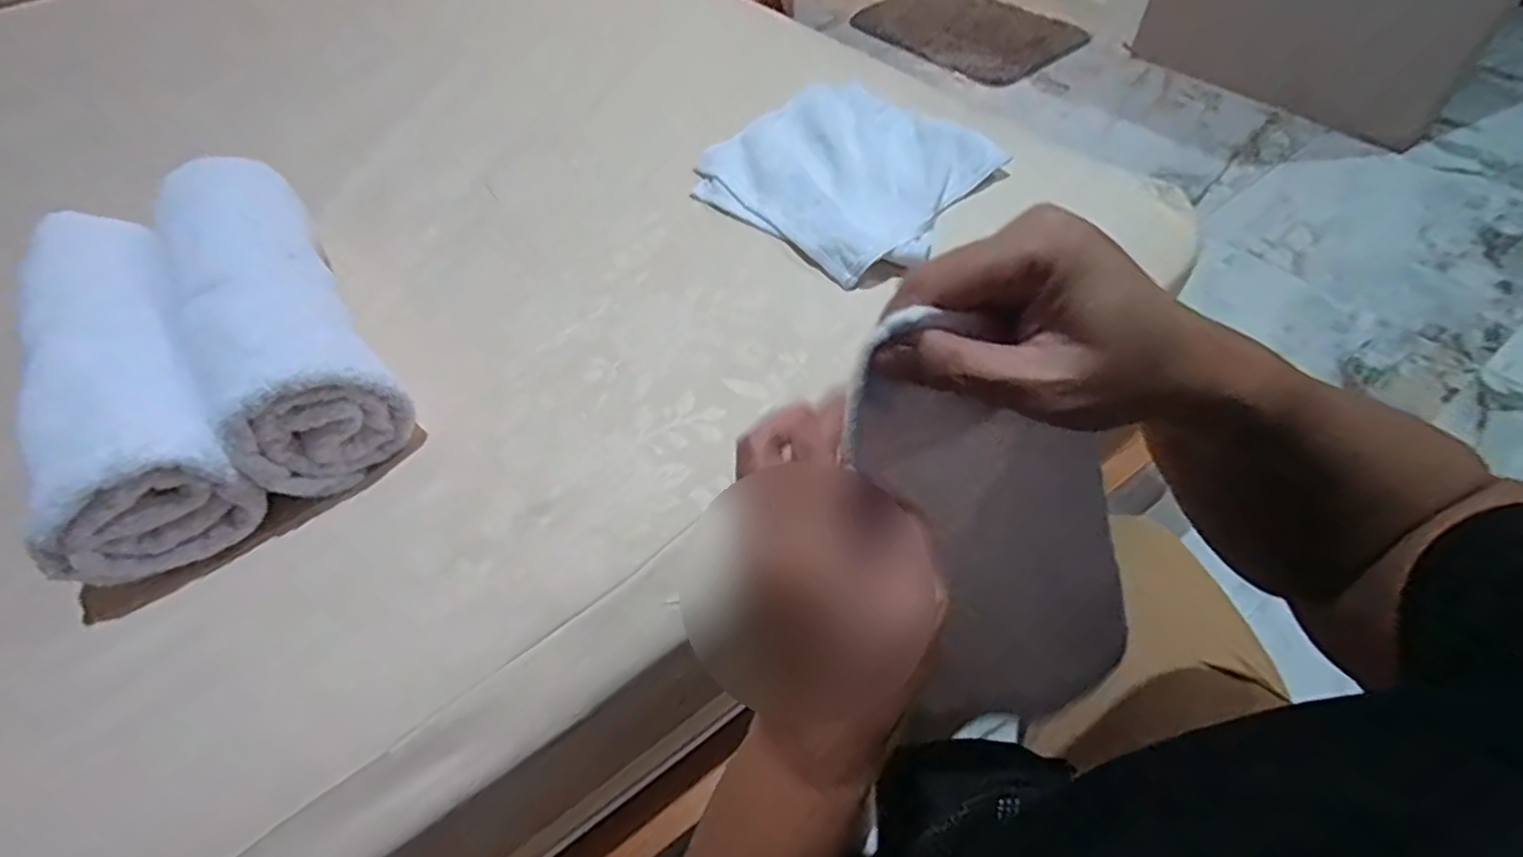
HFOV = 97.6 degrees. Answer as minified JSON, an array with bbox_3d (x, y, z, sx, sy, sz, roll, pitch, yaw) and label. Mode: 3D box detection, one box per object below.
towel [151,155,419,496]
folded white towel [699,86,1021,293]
[{"bbox_3d":[-0.382,-0.094,0.514,0.102,0.097,0.302,-35,61,-17],"label":"towel"},{"bbox_3d":[0.082,-0.249,0.634,0.242,0.025,0.227,37,65,28],"label":"folded white towel"}]

